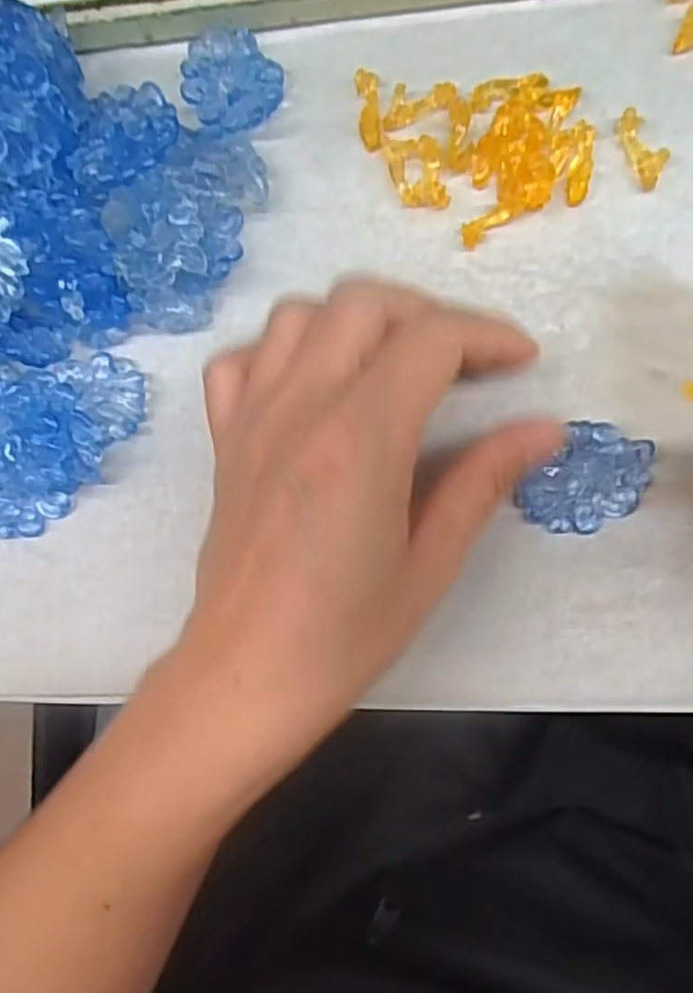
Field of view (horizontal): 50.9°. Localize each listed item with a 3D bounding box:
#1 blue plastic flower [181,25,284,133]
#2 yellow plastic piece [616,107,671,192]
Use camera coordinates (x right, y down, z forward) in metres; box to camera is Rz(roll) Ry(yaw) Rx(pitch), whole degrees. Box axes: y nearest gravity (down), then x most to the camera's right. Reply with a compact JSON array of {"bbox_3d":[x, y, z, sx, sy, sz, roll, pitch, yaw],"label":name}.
[{"bbox_3d":[-0.037,-0.133,0.232,0.029,0.006,0.034,-35,84,5],"label":"blue plastic flower"},{"bbox_3d":[0.089,-0.104,0.217,0.010,0.006,0.023,-26,85,6],"label":"yellow plastic piece"}]

